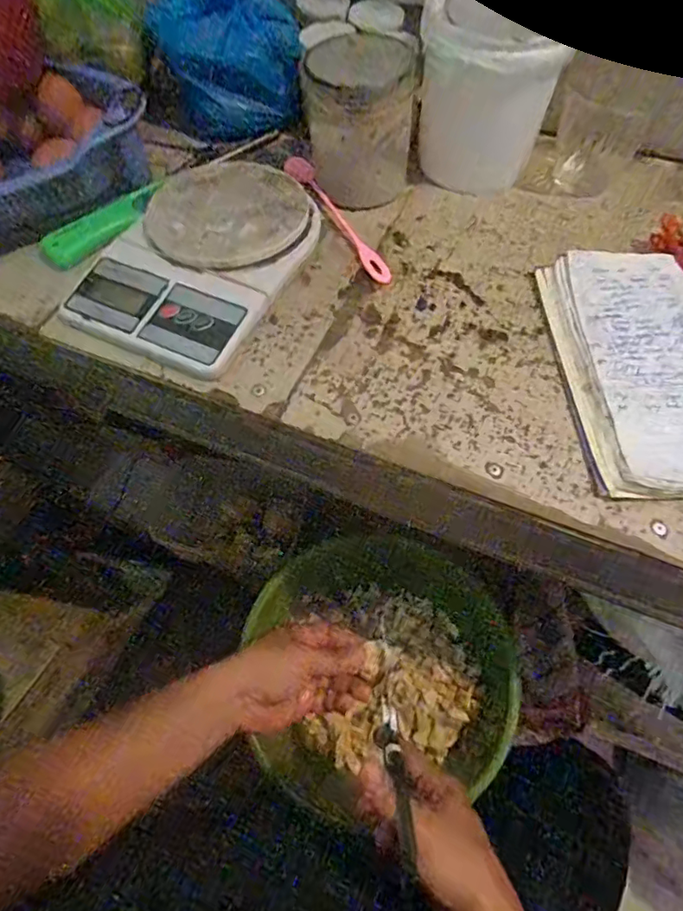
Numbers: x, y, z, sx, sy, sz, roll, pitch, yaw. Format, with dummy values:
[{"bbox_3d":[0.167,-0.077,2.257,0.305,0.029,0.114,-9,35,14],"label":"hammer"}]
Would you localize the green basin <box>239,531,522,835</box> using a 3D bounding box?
[{"bbox_3d":[0.036,0.233,0.608,0.311,0.087,0.315,-1,60,1],"label":"green basin"}]

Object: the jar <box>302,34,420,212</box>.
[{"bbox_3d":[0.016,-0.287,0.458,0.089,0.106,0.076,-1,60,2],"label":"jar"}]

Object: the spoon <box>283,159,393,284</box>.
[{"bbox_3d":[-0.005,-0.215,0.469,0.022,0.018,0.174,-27,63,-13],"label":"spoon"}]

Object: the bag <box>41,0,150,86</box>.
[{"bbox_3d":[-0.244,-0.435,0.500,0.086,0.086,0.118,-20,61,-10],"label":"bag"}]

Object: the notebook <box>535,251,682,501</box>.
[{"bbox_3d":[0.242,-0.068,0.378,0.161,0.017,0.210,-3,60,0],"label":"notebook"}]

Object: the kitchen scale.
[{"bbox_3d":[-0.113,-0.167,0.431,0.146,0.038,0.211,22,63,14],"label":"kitchen scale"}]

